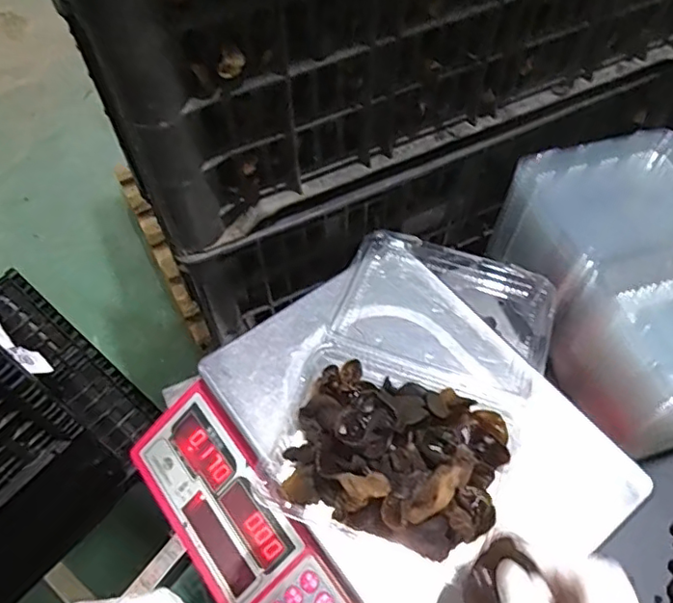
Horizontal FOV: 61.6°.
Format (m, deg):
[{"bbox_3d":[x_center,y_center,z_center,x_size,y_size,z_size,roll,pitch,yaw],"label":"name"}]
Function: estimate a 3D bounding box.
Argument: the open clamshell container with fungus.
[{"bbox_3d":[0.066,0.056,0.438,0.172,0.058,0.262,18,60,12],"label":"open clamshell container with fungus"}]

